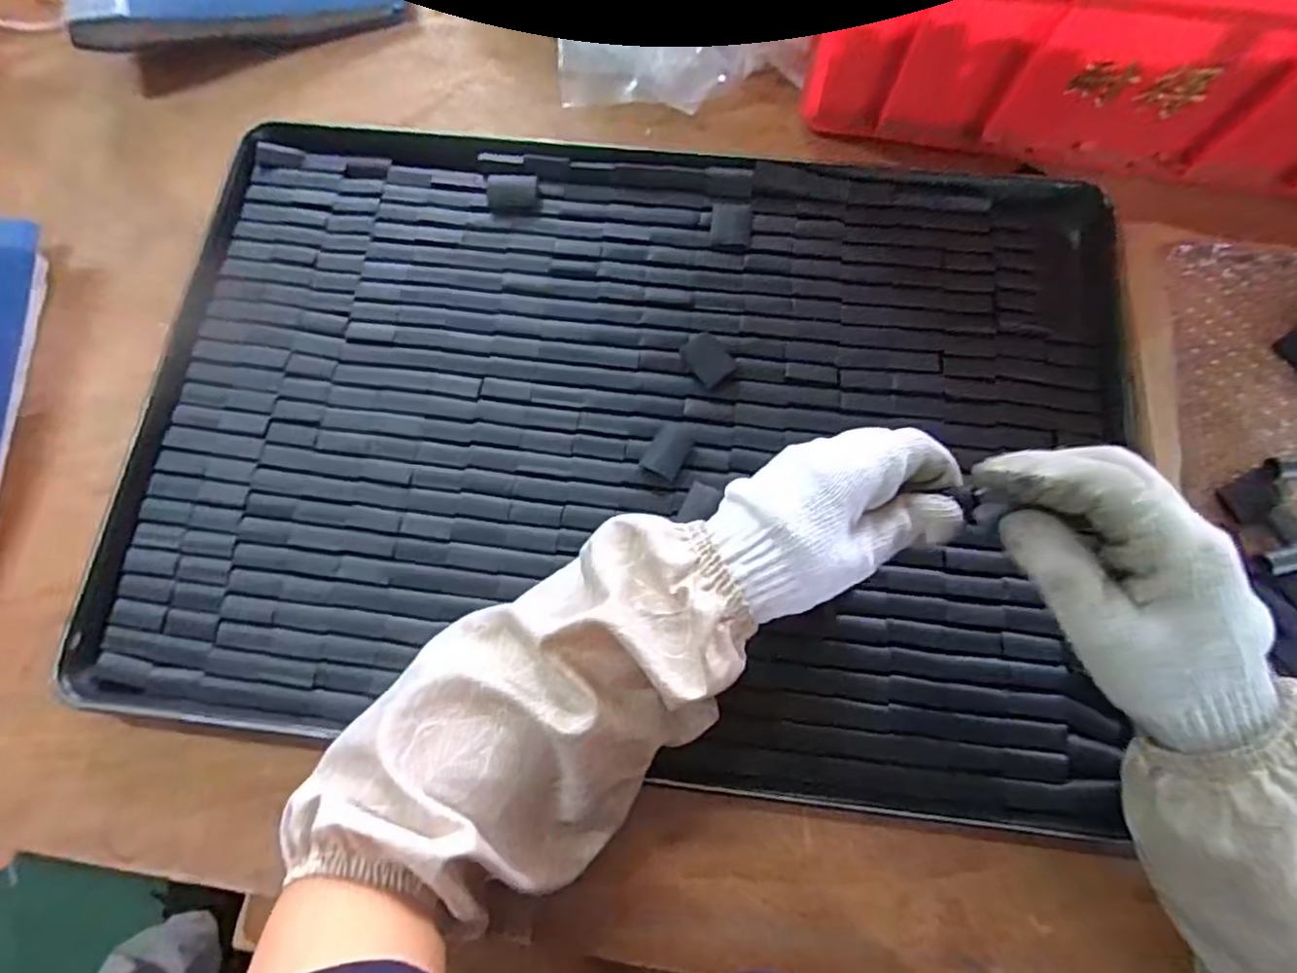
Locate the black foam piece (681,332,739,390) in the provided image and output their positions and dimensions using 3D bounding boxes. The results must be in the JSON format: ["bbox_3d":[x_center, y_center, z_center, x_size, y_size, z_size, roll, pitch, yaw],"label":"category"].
[{"bbox_3d":[0.037,-0.079,0.403,0.025,0.004,0.035,-37,77,-9],"label":"black foam piece"}]

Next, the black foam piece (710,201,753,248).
[{"bbox_3d":[0.055,-0.174,0.430,0.027,0.004,0.032,5,74,3],"label":"black foam piece"}]

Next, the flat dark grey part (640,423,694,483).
[{"bbox_3d":[0.012,-0.023,0.390,0.023,0.004,0.035,27,77,8],"label":"flat dark grey part"}]

